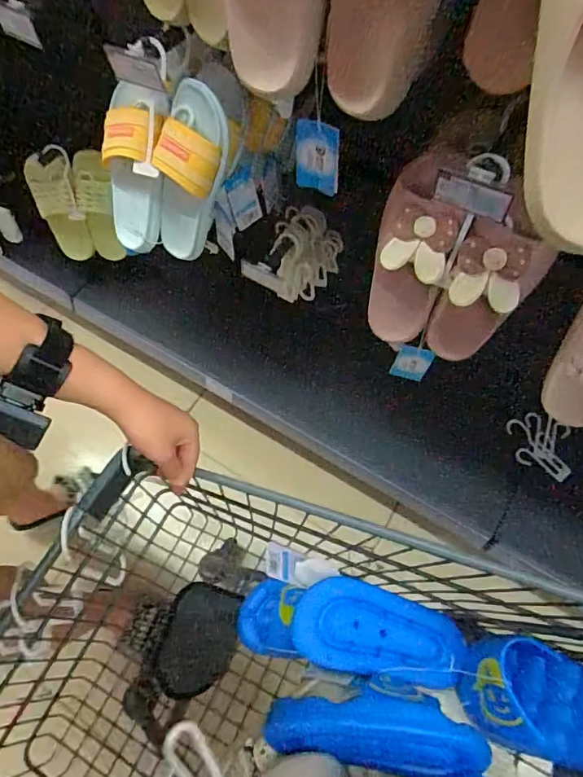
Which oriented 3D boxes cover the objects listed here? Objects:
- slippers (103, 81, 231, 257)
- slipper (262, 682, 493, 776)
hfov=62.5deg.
[{"bbox_3d":[-0.178,-0.317,0.709,0.182,0.231,0.080,10,42,8],"label":"slippers"},{"bbox_3d":[0.084,0.357,0.500,0.217,0.069,0.076,6,63,5],"label":"slipper"}]

